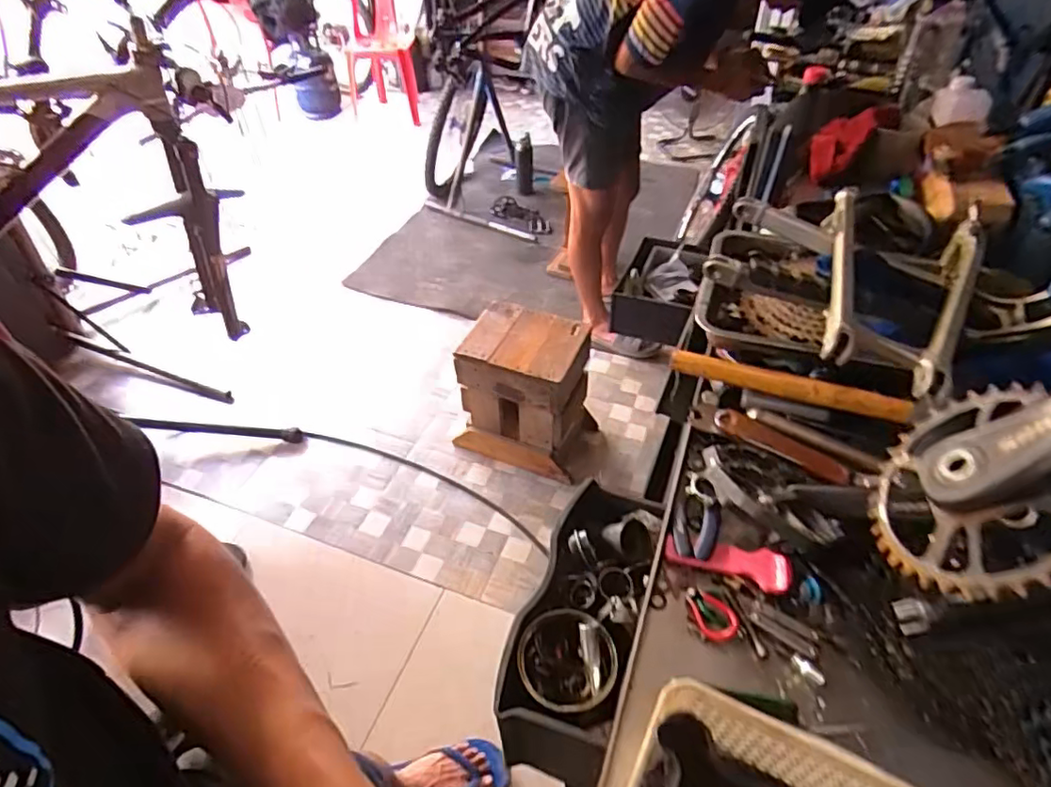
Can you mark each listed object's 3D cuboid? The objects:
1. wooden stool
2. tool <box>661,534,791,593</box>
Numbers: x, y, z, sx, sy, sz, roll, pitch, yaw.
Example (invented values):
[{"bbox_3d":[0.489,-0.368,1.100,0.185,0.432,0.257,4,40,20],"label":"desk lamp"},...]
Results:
[{"bbox_3d":[0.011,-0.010,1.699,0.344,0.402,0.255,17,47,17],"label":"wooden stool"},{"bbox_3d":[0.201,0.165,0.580,0.118,0.014,0.037,11,46,12],"label":"tool"}]

